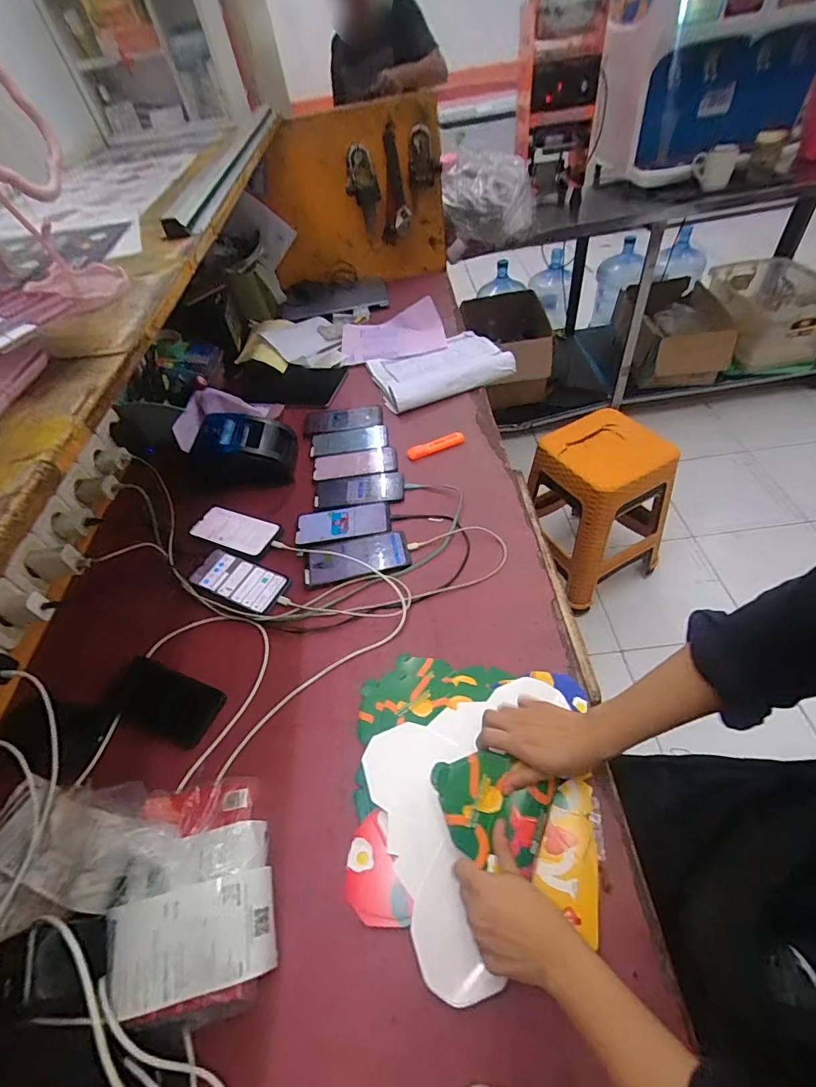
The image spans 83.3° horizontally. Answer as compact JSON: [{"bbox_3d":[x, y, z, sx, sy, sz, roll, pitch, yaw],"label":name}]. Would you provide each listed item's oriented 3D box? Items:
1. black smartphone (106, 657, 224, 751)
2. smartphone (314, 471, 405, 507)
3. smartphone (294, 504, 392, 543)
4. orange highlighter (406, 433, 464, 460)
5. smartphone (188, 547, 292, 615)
[{"bbox_3d":[-0.326,0.209,0.613,0.152,0.011,0.079,12,53,19],"label":"black smartphone"},{"bbox_3d":[-0.091,-0.103,0.851,0.163,0.008,0.079,-7,50,4],"label":"smartphone"},{"bbox_3d":[-0.114,-0.038,0.801,0.164,0.005,0.077,-9,50,2],"label":"smartphone"},{"bbox_3d":[0.055,-0.195,0.915,0.118,0.017,0.020,-20,50,-7],"label":"orange highlighter"},{"bbox_3d":[-0.278,0.057,0.744,0.176,0.006,0.076,18,56,23],"label":"smartphone"}]

